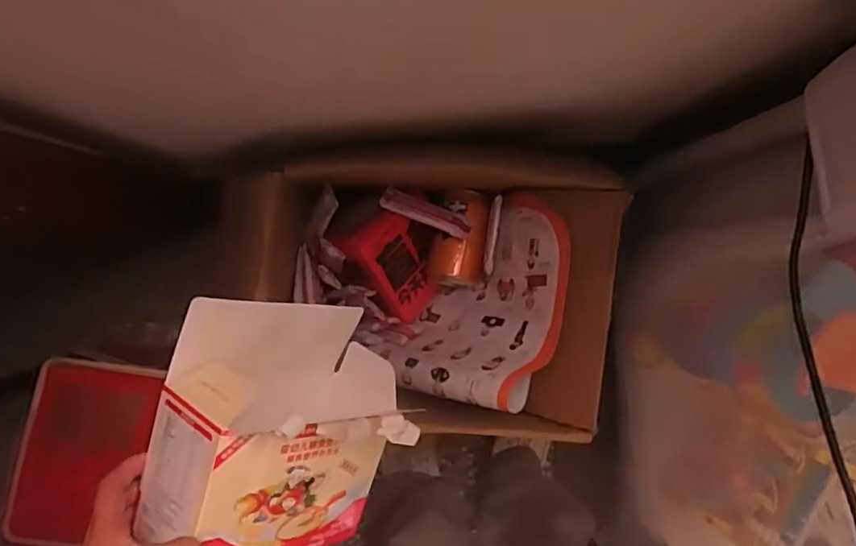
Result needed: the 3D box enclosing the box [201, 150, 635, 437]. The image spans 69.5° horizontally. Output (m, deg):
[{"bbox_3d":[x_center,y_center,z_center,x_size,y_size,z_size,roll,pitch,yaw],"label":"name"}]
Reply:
[{"bbox_3d":[-0.006,0.022,0.691,0.376,0.169,0.291,7,95,-4],"label":"box"}]

